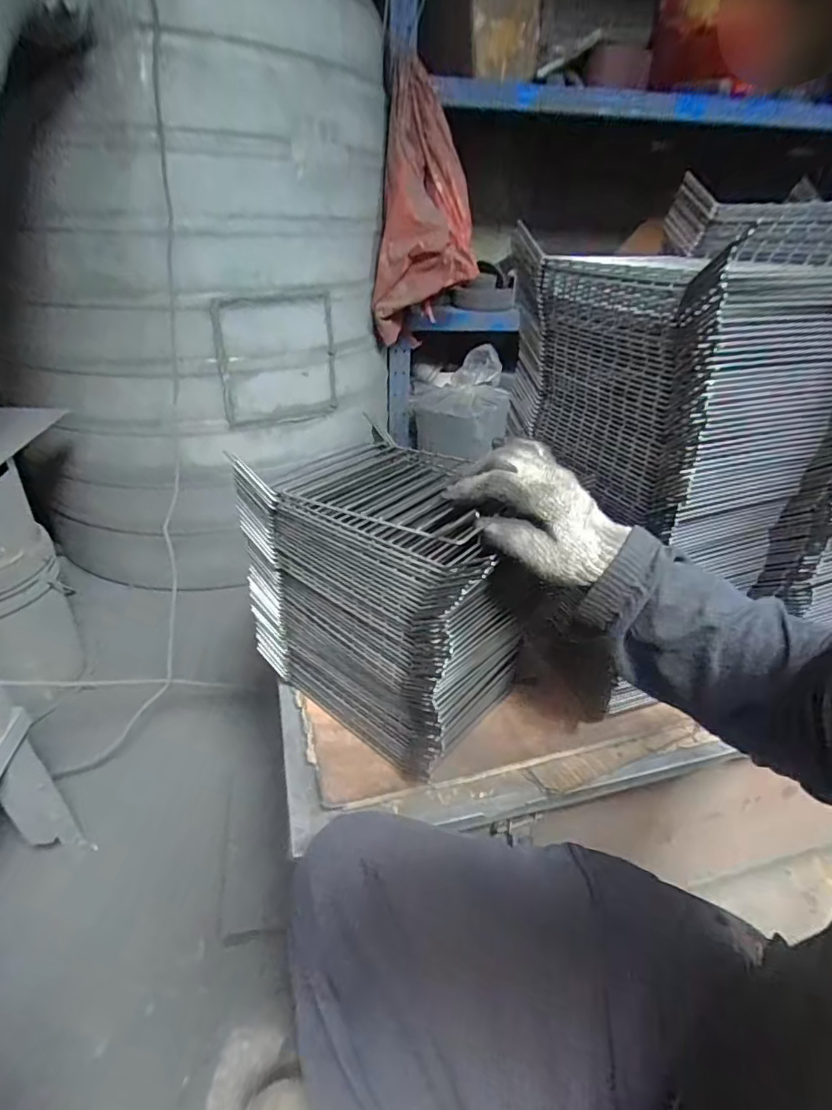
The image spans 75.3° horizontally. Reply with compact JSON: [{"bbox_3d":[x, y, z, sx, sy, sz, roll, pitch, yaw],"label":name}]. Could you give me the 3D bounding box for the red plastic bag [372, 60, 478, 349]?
[{"bbox_3d":[0.024,-0.862,1.395,0.252,0.594,0.163,1,32,-2],"label":"red plastic bag"}]

